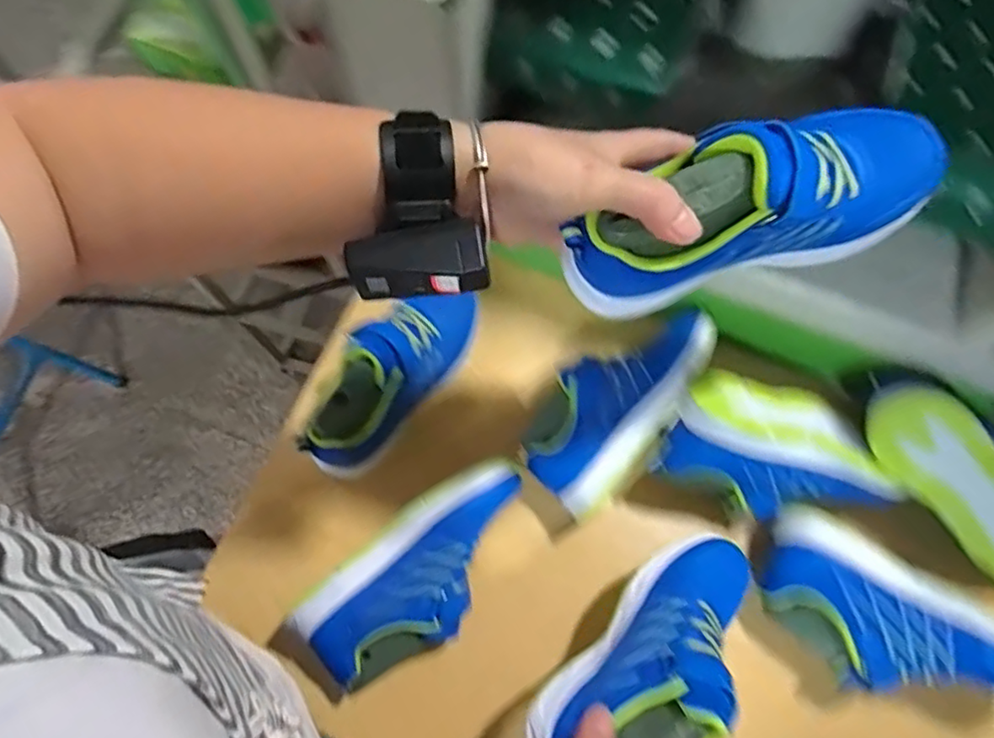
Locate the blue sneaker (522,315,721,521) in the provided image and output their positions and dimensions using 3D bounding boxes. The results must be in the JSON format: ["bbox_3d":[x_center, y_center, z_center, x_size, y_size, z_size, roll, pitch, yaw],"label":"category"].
[{"bbox_3d":[0.108,0.031,0.583,0.108,0.094,0.214,36,75,12],"label":"blue sneaker"}]

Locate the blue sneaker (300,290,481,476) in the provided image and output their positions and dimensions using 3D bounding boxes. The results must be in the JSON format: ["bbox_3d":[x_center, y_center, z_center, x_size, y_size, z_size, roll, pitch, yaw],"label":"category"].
[{"bbox_3d":[-0.095,-0.001,0.586,0.076,0.105,0.218,34,75,11],"label":"blue sneaker"}]

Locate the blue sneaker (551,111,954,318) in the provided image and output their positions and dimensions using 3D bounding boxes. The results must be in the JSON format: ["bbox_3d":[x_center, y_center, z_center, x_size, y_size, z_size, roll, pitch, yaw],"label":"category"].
[{"bbox_3d":[0.143,-0.095,0.357,0.211,0.104,0.065,-19,72,-3],"label":"blue sneaker"}]

